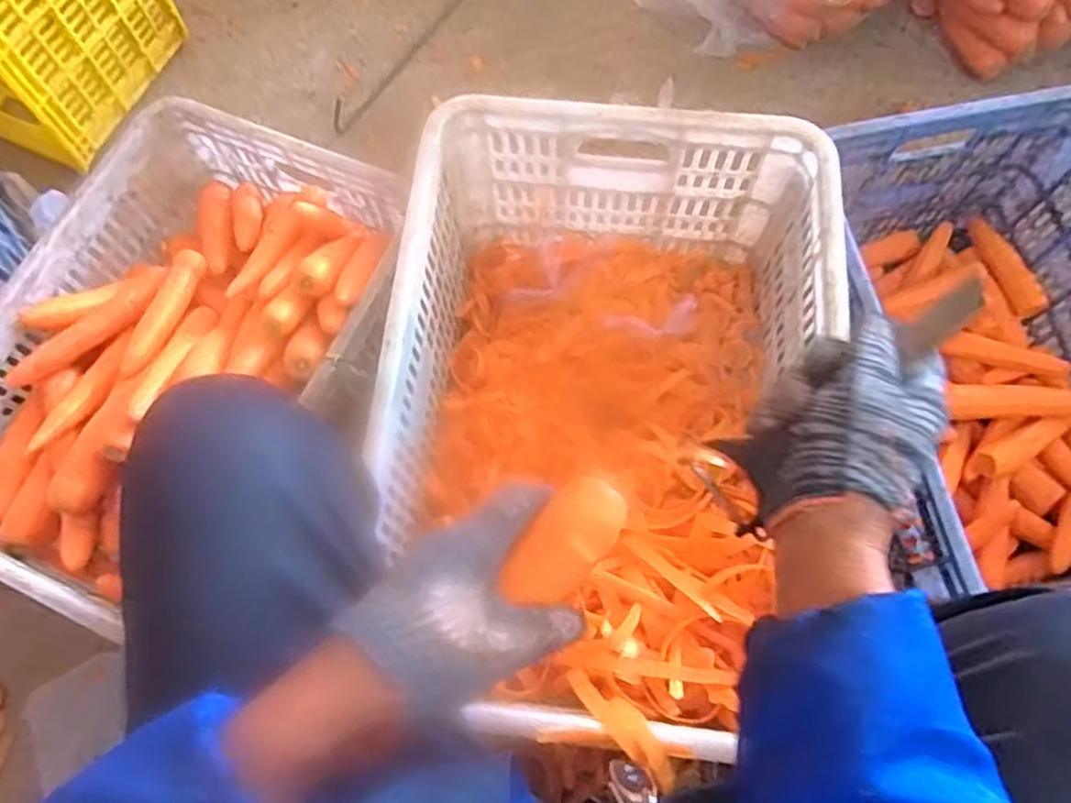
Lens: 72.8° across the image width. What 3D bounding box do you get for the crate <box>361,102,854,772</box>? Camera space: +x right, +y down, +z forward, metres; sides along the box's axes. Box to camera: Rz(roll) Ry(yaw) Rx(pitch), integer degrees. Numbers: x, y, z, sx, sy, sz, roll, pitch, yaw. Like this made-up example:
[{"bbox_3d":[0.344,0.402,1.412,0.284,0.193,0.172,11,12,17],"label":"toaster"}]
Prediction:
[{"bbox_3d":[0.065,0.012,0.786,0.406,0.259,0.604,7,71,4],"label":"crate"}]

